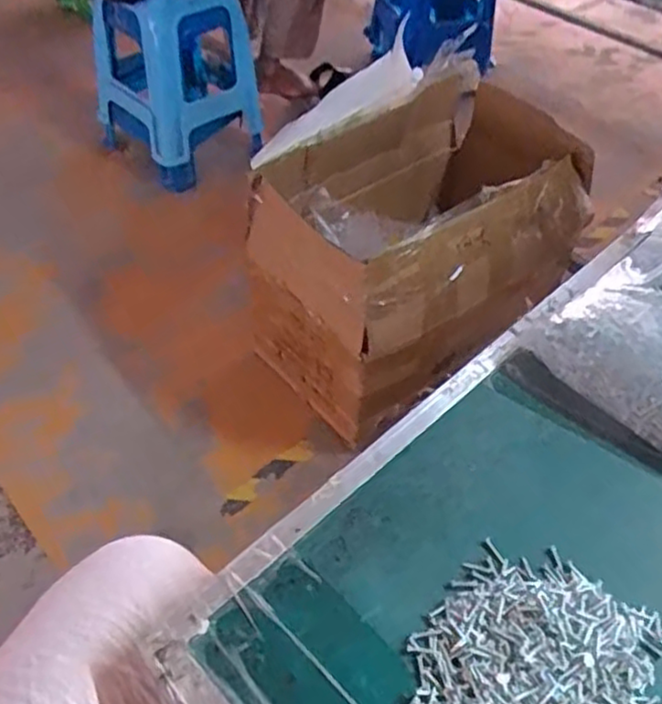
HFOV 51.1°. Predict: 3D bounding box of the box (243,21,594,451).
[{"bbox_3d":[0.191,-0.252,1.473,0.694,0.444,0.450,-32,55,-27],"label":"box"}]

